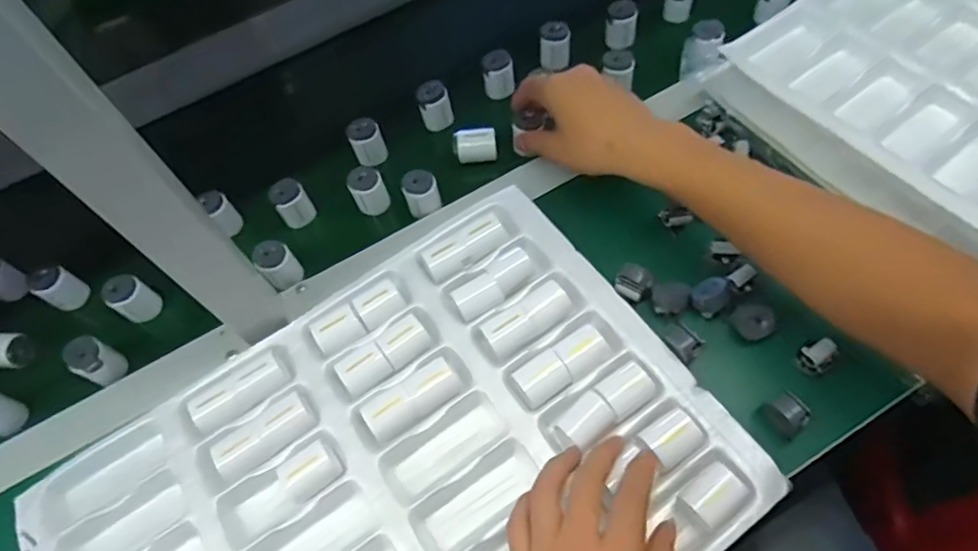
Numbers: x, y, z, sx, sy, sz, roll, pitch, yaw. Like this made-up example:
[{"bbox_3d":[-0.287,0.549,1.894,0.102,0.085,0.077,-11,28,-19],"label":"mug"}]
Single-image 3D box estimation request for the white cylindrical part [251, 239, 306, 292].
[{"bbox_3d":[-0.186,-0.009,0.520,0.030,0.041,0.029,-2,62,3],"label":"white cylindrical part"}]

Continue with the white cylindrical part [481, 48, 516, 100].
[{"bbox_3d":[0.010,-0.205,0.601,0.032,0.038,0.031,-2,62,3],"label":"white cylindrical part"}]

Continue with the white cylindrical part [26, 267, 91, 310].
[{"bbox_3d":[-0.390,0.012,0.539,0.024,0.052,0.030,27,67,16],"label":"white cylindrical part"}]

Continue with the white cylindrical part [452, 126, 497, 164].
[{"bbox_3d":[-0.013,-0.125,0.567,0.041,0.024,0.026,-5,62,1],"label":"white cylindrical part"}]

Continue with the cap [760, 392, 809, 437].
[{"bbox_3d":[0.209,0.098,0.414,0.020,0.029,0.025,-26,64,-10],"label":"cap"}]

